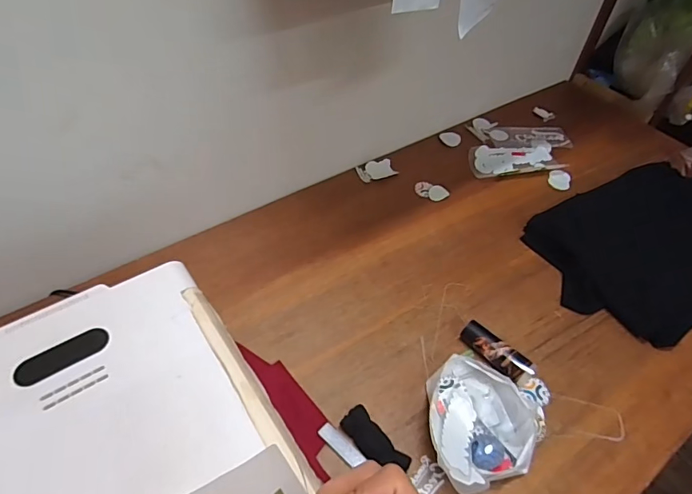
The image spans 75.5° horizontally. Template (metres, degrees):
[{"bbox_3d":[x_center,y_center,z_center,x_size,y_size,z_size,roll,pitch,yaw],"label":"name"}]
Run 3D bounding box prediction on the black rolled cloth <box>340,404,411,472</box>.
[{"bbox_3d":[0.046,0.323,0.738,0.049,0.022,0.121,-32,58,-25],"label":"black rolled cloth"}]

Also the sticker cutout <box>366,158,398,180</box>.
[{"bbox_3d":[0.092,-0.210,1.200,0.074,0.013,0.064,-19,54,-17],"label":"sticker cutout"}]

